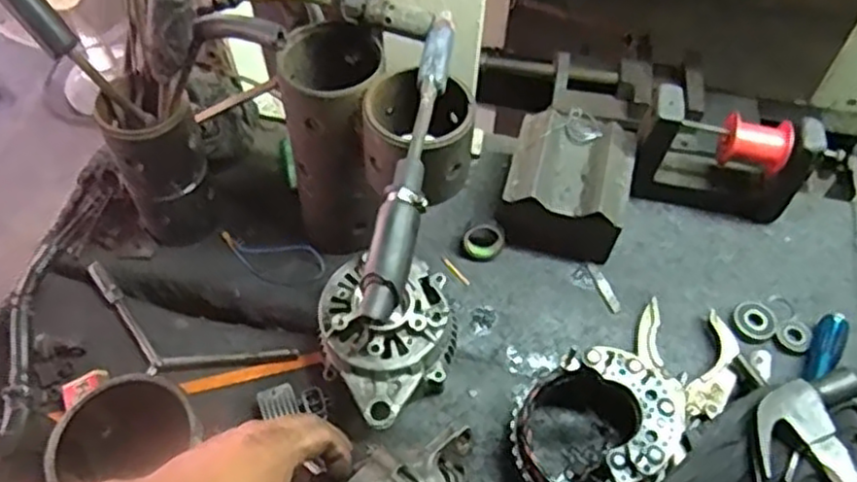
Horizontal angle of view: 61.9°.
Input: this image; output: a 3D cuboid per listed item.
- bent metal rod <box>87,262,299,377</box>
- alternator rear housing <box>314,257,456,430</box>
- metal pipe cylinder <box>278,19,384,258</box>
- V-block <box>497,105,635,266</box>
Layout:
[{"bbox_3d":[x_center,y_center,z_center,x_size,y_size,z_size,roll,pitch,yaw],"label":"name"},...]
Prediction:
[{"bbox_3d":[-0.252,0.099,0.708,0.236,0.027,0.075,20,57,12],"label":"bent metal rod"},{"bbox_3d":[-0.036,0.080,0.662,0.140,0.088,0.145,-34,63,-22],"label":"alternator rear housing"},{"bbox_3d":[-0.085,-0.088,0.672,0.092,0.209,0.091,-16,57,-12],"label":"metal pipe cylinder"},{"bbox_3d":[0.144,-0.053,0.747,0.122,0.098,0.132,16,57,10],"label":"V-block"}]

